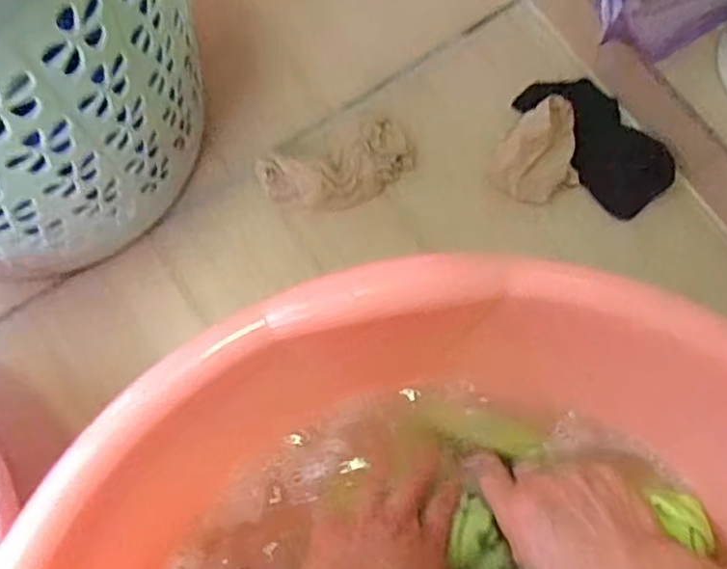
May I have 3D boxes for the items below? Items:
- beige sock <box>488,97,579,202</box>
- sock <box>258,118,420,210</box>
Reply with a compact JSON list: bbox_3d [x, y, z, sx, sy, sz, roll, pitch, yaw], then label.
[{"bbox_3d":[0.140,-0.102,0.511,0.073,0.049,0.059,-28,78,-8],"label":"beige sock"},{"bbox_3d":[-0.019,-0.094,0.526,0.122,0.032,0.054,-21,77,-6],"label":"sock"}]

